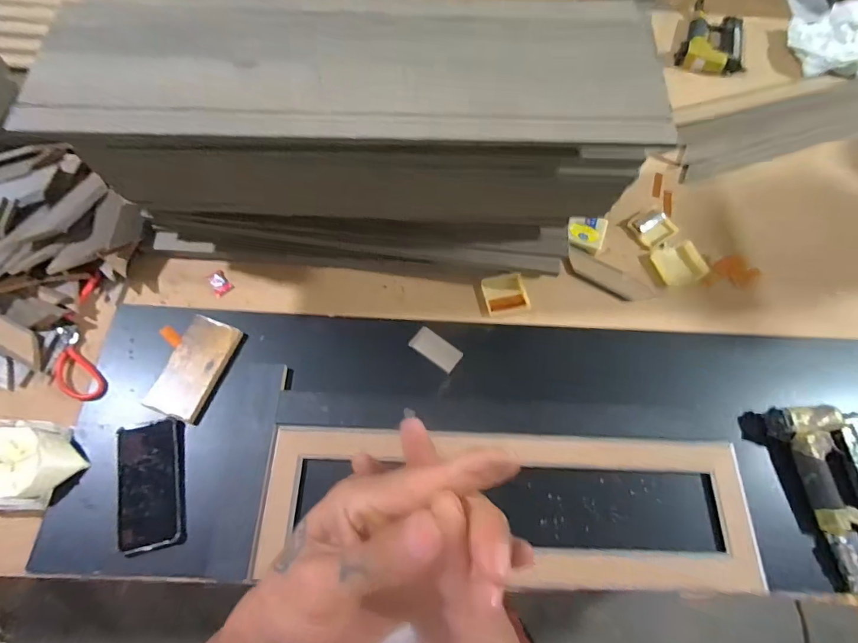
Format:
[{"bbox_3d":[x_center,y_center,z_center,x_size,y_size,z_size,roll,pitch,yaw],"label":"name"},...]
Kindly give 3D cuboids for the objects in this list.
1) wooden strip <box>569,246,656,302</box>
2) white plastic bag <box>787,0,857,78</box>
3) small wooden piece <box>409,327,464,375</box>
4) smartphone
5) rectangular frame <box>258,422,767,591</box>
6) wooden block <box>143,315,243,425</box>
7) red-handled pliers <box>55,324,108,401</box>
[{"bbox_3d":[0.316,-0.079,0.765,0.157,0.006,0.046,28,70,8],"label":"wooden strip"},{"bbox_3d":[0.917,-0.646,0.979,0.179,0.078,0.203,1,69,-2],"label":"white plastic bag"},{"bbox_3d":[0.012,0.045,0.699,0.079,0.012,0.043,34,71,10],"label":"small wooden piece"},{"bbox_3d":[-0.376,0.217,0.583,0.073,0.009,0.160,-11,70,-7],"label":"smartphone"},{"bbox_3d":[0.114,0.258,0.612,0.677,0.014,0.194,3,69,-2],"label":"rectangular frame"},{"bbox_3d":[-0.353,0.067,0.654,0.077,0.015,0.152,17,69,4],"label":"wooden block"},{"bbox_3d":[-0.536,0.068,0.655,0.054,0.016,0.131,-35,74,-15],"label":"red-handled pliers"}]

